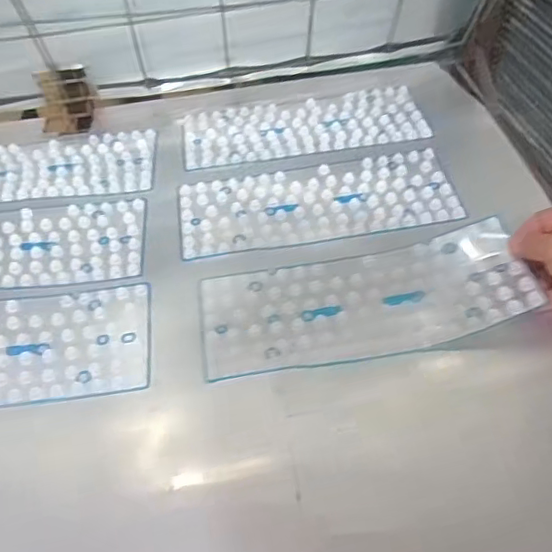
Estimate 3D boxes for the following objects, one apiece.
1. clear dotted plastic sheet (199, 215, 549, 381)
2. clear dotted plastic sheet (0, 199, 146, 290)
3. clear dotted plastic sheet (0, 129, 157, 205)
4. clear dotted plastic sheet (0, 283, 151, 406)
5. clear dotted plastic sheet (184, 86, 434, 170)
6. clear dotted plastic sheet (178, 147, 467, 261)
[{"bbox_3d":[0.071,0.020,0.482,0.268,0.022,0.102,-12,51,2],"label":"clear dotted plastic sheet"},{"bbox_3d":[-0.269,-0.028,0.552,0.275,0.004,0.105,-6,51,-2],"label":"clear dotted plastic sheet"},{"bbox_3d":[-0.275,-0.117,0.633,0.276,0.007,0.106,-4,51,-1],"label":"clear dotted plastic sheet"},{"bbox_3d":[-0.248,0.063,0.477,0.276,0.008,0.107,-7,51,-3],"label":"clear dotted plastic sheet"},{"bbox_3d":[0.030,-0.175,0.652,0.271,0.006,0.104,-7,51,-3],"label":"clear dotted plastic sheet"},{"bbox_3d":[0.040,-0.077,0.574,0.273,0.006,0.104,-8,51,-4],"label":"clear dotted plastic sheet"}]

